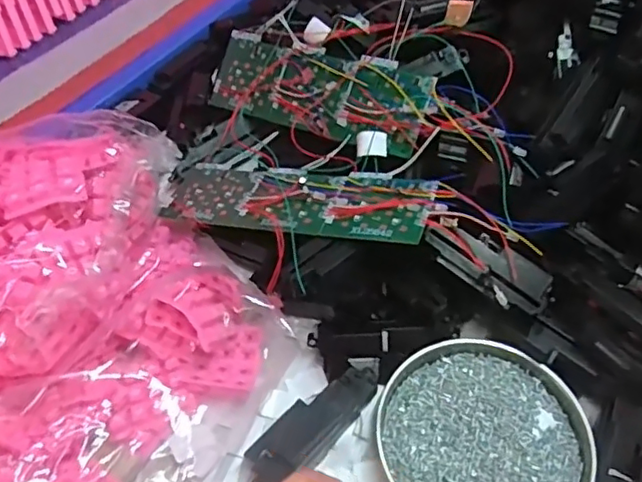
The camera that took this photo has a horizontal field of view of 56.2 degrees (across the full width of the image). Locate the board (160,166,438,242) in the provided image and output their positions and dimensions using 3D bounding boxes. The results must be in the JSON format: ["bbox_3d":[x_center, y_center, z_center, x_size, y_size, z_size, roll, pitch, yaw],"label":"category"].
[{"bbox_3d":[-0.024,-0.032,0.467,0.217,0.009,0.068,7,48,24],"label":"board"}]

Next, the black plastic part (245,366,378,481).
[{"bbox_3d":[-0.006,0.119,0.399,0.108,0.017,0.036,-37,60,-24],"label":"black plastic part"}]

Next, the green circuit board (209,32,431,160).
[{"bbox_3d":[-0.006,-0.132,0.526,0.218,0.010,0.072,22,92,29],"label":"green circuit board"}]

